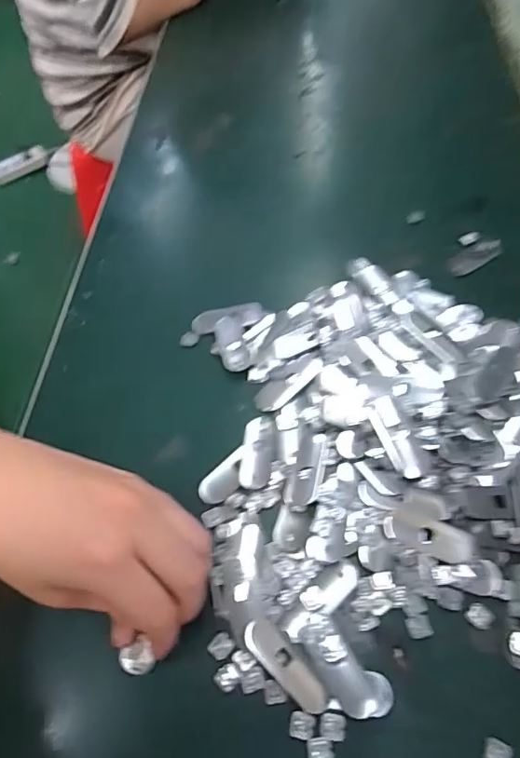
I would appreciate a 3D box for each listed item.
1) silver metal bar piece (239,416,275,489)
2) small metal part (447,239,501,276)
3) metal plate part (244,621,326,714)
[{"bbox_3d":[-0.002,0.045,0.323,0.019,0.006,0.049,4,57,7],"label":"silver metal bar piece"},{"bbox_3d":[0.171,-0.098,0.412,0.051,0.004,0.019,-28,59,-14],"label":"small metal part"},{"bbox_3d":[0.013,0.141,0.257,0.049,0.005,0.015,36,66,24],"label":"metal plate part"}]

